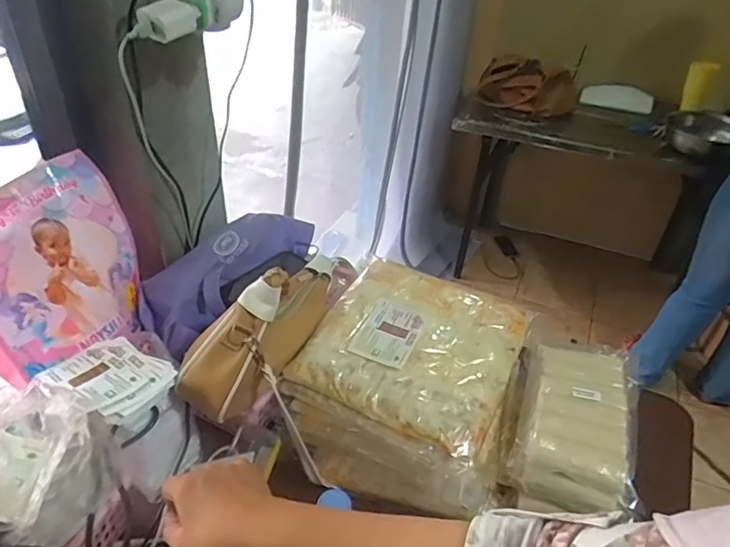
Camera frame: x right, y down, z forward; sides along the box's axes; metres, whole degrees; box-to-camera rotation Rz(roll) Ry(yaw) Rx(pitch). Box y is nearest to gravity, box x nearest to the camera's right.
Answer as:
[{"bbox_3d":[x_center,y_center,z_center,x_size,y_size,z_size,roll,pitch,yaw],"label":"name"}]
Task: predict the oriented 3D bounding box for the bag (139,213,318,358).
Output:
[{"bbox_3d":[-0.198,-0.005,0.782,0.112,0.069,0.302,22,40,22],"label":"bag"}]

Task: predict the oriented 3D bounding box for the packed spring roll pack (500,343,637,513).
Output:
[{"bbox_3d":[0.255,0.177,0.655,0.139,0.073,0.225,14,38,13],"label":"packed spring roll pack"}]

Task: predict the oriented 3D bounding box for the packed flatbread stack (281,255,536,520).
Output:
[{"bbox_3d":[0.060,0.139,0.707,0.271,0.140,0.275,14,38,12],"label":"packed flatbread stack"}]

